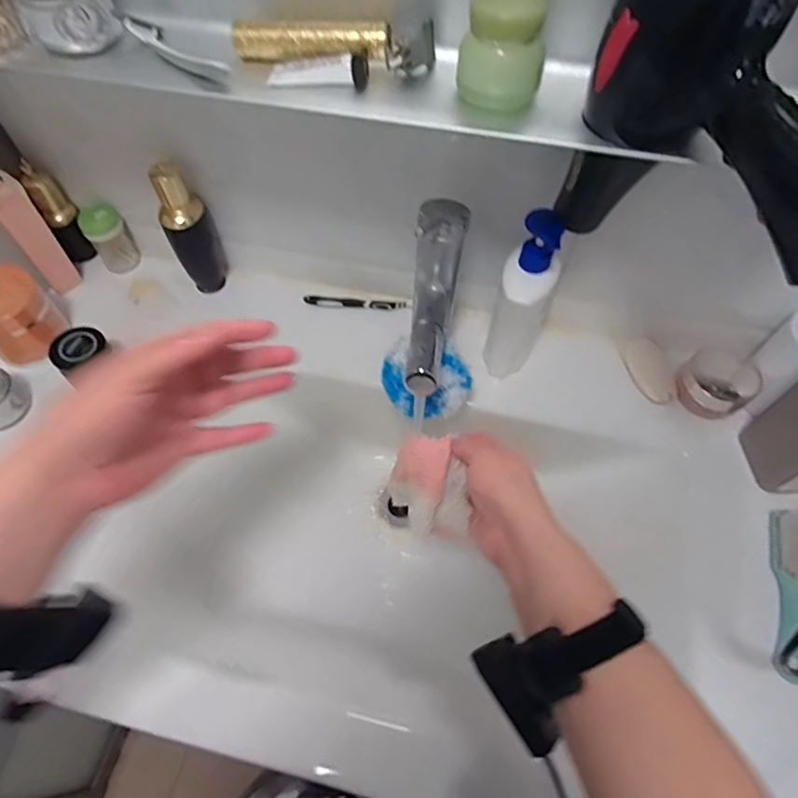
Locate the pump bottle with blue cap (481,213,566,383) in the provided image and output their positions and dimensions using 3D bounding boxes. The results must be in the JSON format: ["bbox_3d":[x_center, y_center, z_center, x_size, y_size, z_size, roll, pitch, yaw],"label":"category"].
[{"bbox_3d":[0.136,-0.111,0.551,0.050,0.205,0.096,20,61,12],"label":"pump bottle with blue cap"}]

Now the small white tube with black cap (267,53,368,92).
[{"bbox_3d":[-0.059,-0.242,0.381,0.071,0.017,0.024,-1,59,-1],"label":"small white tube with black cap"}]

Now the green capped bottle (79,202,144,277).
[{"bbox_3d":[-0.373,-0.207,0.677,0.048,0.090,0.039,-28,63,-16],"label":"green capped bottle"}]

